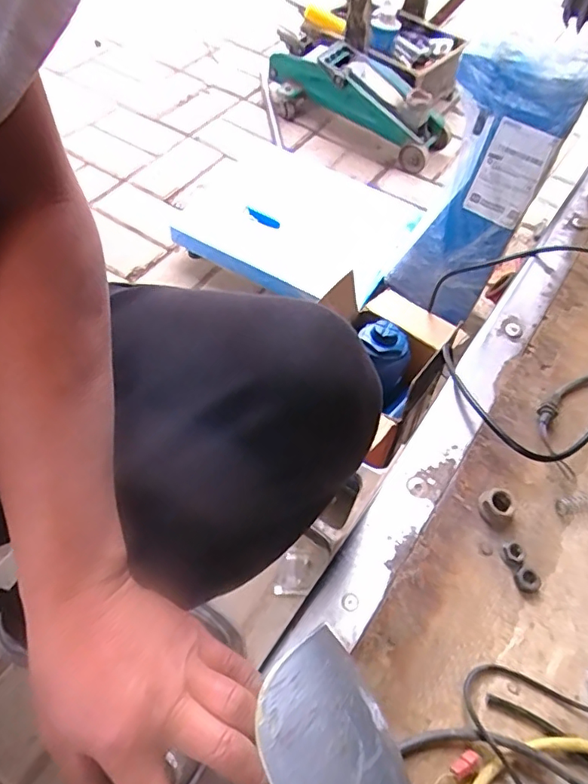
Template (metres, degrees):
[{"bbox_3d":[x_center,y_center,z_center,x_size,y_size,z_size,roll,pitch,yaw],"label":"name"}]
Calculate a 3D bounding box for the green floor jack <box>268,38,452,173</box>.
[{"bbox_3d":[0.135,-0.639,1.164,0.433,0.146,0.143,27,55,4],"label":"green floor jack"}]

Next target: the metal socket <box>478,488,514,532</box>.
[{"bbox_3d":[0.148,0.086,0.388,0.023,0.014,0.026,19,57,8],"label":"metal socket"}]

